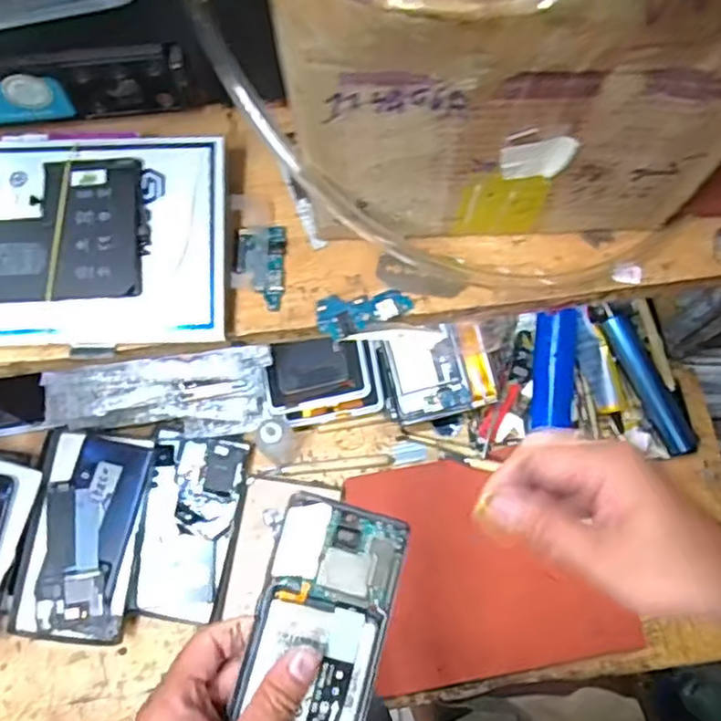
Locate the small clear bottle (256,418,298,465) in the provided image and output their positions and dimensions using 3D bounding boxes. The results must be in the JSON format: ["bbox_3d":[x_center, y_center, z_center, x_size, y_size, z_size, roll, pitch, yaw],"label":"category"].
[{"bbox_3d":[-0.079,0.078,0.646,0.034,0.091,0.028,-28,75,-8],"label":"small clear bottle"}]

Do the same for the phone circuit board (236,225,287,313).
[{"bbox_3d":[-0.047,-0.044,0.320,0.023,0.004,0.040,2,73,0],"label":"phone circuit board"}]

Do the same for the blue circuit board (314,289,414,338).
[{"bbox_3d":[0.001,-0.024,0.315,0.043,0.004,0.021,-17,74,-5],"label":"blue circuit board"}]

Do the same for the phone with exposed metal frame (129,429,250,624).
[{"bbox_3d":[-0.167,0.156,0.658,0.090,0.008,0.173,10,68,-7],"label":"phone with exposed metal frame"}]

